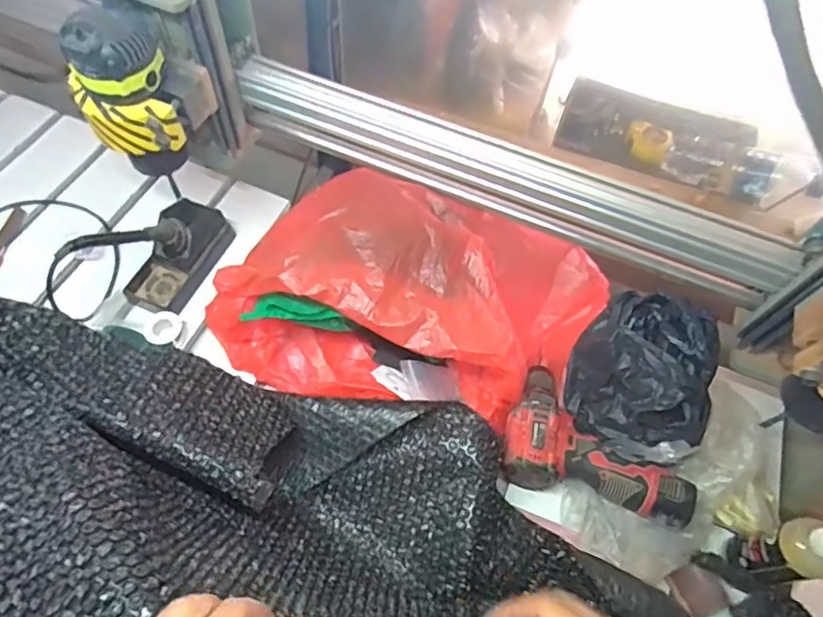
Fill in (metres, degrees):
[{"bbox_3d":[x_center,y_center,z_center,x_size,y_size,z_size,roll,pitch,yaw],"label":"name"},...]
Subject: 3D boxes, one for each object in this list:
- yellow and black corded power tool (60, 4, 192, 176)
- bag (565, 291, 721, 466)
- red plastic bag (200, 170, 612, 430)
[{"bbox_3d":[-0.285,-0.214,0.542,0.097,0.142,0.079,-27,65,-17],"label":"yellow and black corded power tool"},{"bbox_3d":[0.258,0.079,0.594,0.162,0.115,0.134,40,66,18],"label":"bag"},{"bbox_3d":[-0.008,-0.010,0.637,0.437,0.154,0.279,19,61,7],"label":"red plastic bag"}]

